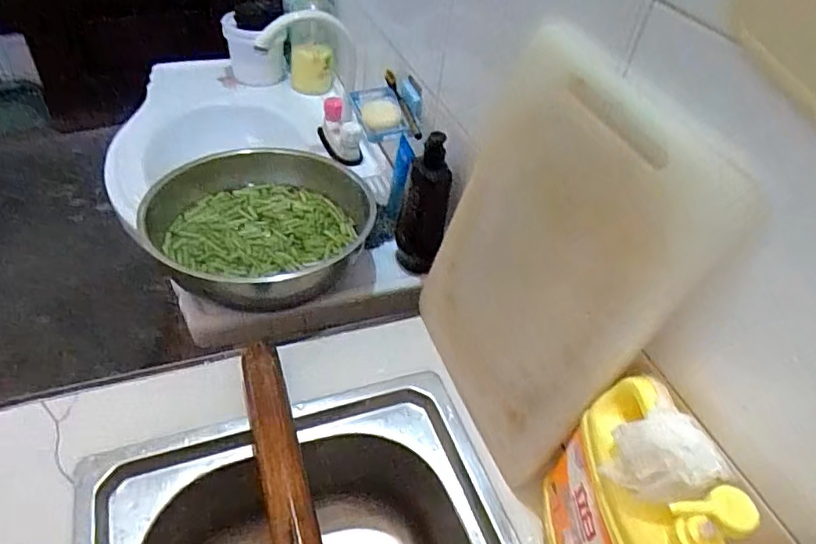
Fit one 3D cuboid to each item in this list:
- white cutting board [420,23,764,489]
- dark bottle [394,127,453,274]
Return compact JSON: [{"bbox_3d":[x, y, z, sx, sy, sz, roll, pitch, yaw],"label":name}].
[{"bbox_3d":[0.118,0.002,0.558,0.019,0.401,0.274,-4,46,-27],"label":"white cutting board"},{"bbox_3d":[0.021,-0.092,0.791,0.067,0.208,0.051,7,44,-1],"label":"dark bottle"}]

